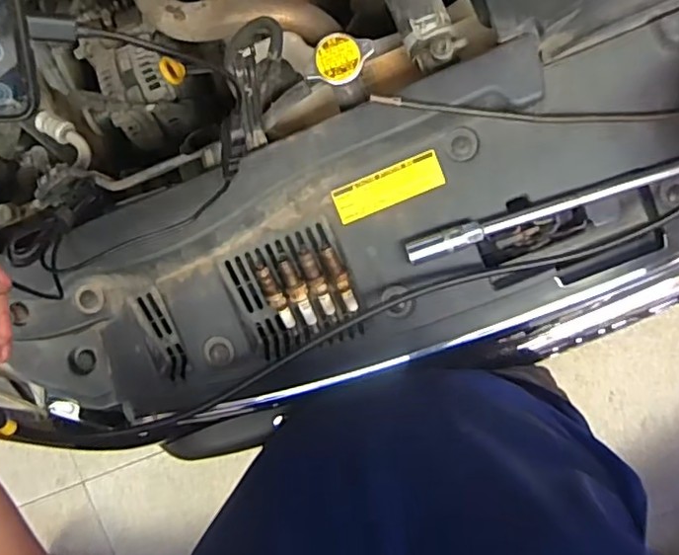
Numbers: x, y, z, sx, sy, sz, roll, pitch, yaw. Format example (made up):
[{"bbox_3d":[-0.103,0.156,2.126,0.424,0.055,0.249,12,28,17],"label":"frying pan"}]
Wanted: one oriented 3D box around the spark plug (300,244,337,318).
[{"bbox_3d":[-0.018,0.005,0.541,0.016,0.019,0.069,-21,112,6],"label":"spark plug"}]

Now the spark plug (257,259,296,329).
[{"bbox_3d":[-0.057,0.017,0.547,0.015,0.019,0.068,-22,120,6],"label":"spark plug"}]

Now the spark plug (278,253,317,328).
[{"bbox_3d":[-0.036,0.012,0.535,0.015,0.014,0.067,-22,105,6],"label":"spark plug"}]

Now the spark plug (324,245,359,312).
[{"bbox_3d":[0.001,0.003,0.537,0.013,0.014,0.063,-23,112,6],"label":"spark plug"}]

